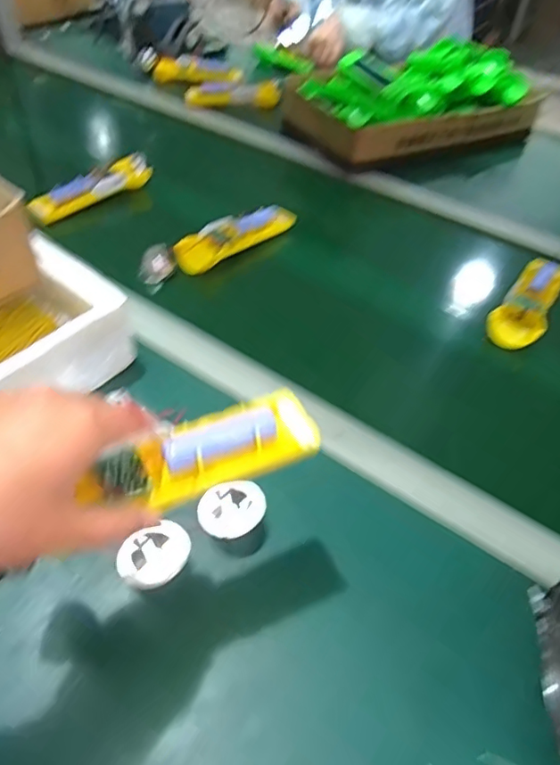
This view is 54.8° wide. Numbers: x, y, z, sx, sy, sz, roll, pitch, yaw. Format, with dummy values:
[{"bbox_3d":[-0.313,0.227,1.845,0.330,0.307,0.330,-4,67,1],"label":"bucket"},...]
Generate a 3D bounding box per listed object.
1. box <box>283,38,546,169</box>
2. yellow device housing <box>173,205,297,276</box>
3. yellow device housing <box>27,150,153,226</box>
[{"bbox_3d":[0.229,-0.470,0.905,0.407,0.101,0.197,-16,51,-18],"label":"box"},{"bbox_3d":[-0.056,-0.187,0.684,0.052,0.026,0.168,37,56,26],"label":"yellow device housing"},{"bbox_3d":[-0.259,-0.271,0.750,0.176,0.034,0.031,-34,58,-29],"label":"yellow device housing"}]

